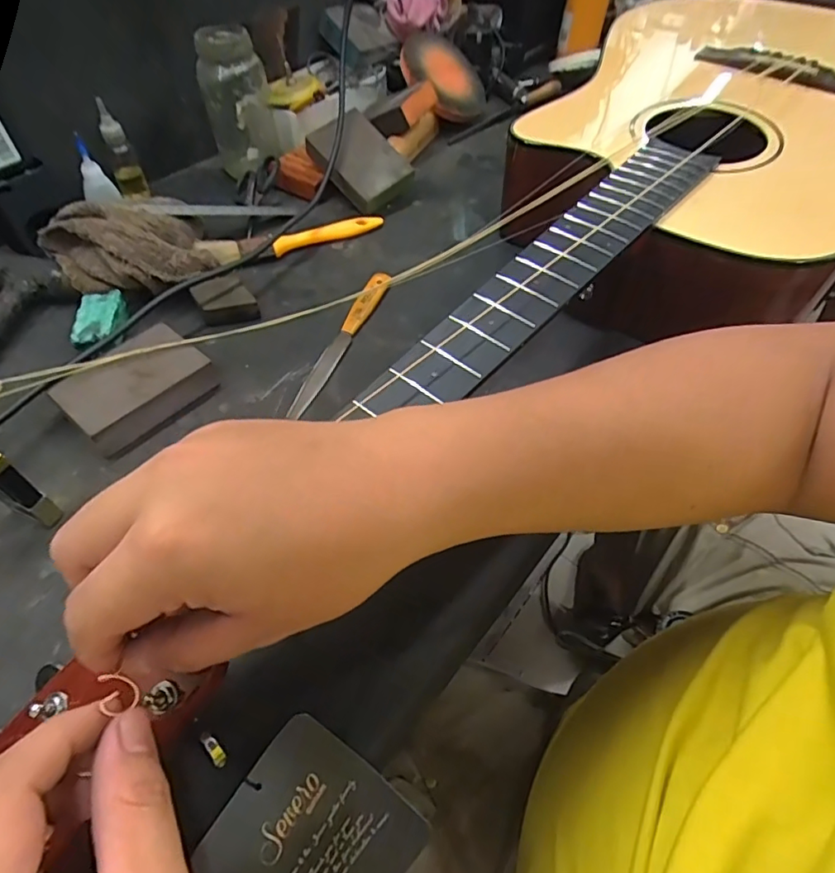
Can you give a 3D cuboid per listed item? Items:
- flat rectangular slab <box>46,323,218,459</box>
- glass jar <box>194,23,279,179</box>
[{"bbox_3d":[-0.214,-0.038,0.404,0.068,0.028,0.097,34,60,23],"label":"flat rectangular slab"},{"bbox_3d":[-0.198,-0.367,0.583,0.055,0.127,0.063,11,54,8],"label":"glass jar"}]

